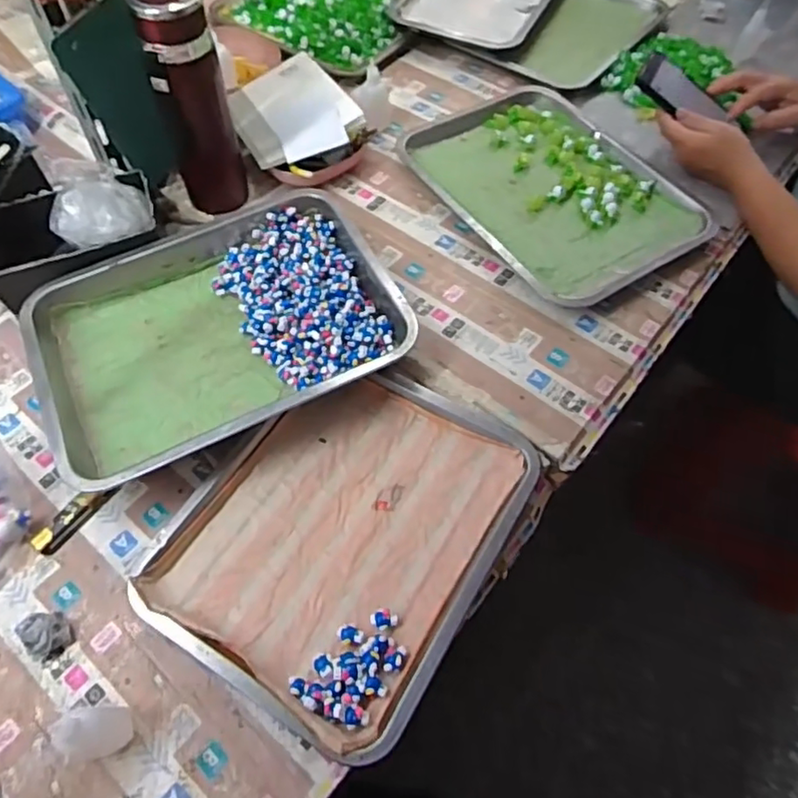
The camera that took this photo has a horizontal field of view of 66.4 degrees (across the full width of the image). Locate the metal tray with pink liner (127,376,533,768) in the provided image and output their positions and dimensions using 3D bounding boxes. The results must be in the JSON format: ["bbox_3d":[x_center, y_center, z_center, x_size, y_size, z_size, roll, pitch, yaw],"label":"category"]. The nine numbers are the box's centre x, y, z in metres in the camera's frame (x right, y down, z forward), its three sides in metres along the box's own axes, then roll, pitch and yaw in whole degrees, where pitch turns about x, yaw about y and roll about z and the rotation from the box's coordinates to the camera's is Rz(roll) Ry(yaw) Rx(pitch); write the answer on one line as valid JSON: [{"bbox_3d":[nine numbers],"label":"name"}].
[{"bbox_3d":[-0.044,0.114,0.551,0.254,0.033,0.310,27,65,14],"label":"metal tray with pink liner"}]

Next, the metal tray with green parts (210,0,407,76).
[{"bbox_3d":[-0.122,-0.620,0.947,0.291,0.032,0.240,31,66,16],"label":"metal tray with green parts"}]

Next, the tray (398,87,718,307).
[{"bbox_3d":[0.190,-0.261,0.754,0.250,0.038,0.340,-28,65,-14],"label":"tray"}]

